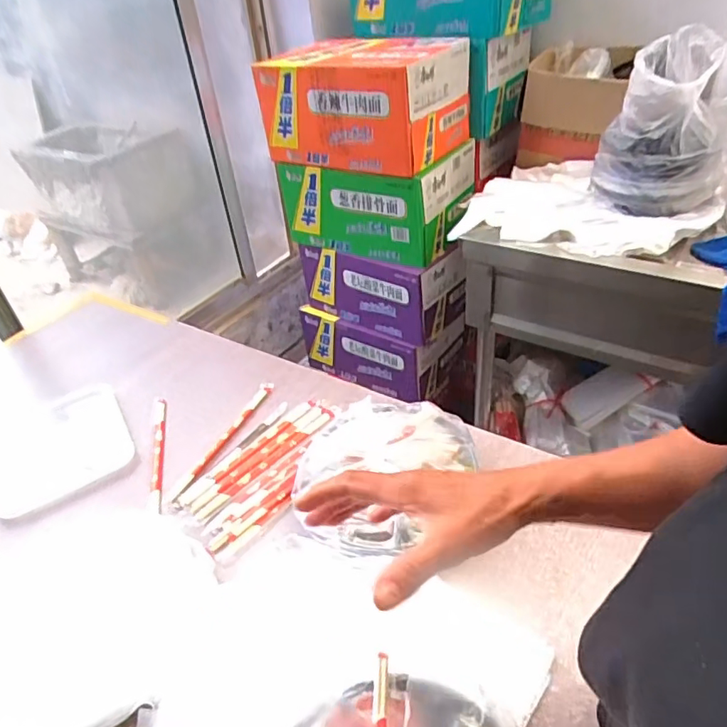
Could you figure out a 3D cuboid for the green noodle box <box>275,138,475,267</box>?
[{"bbox_3d":[0.038,-0.447,1.455,0.452,0.220,0.264,18,46,28],"label":"green noodle box"}]

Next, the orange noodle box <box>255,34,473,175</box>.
[{"bbox_3d":[-0.009,-0.631,1.324,0.440,0.234,0.293,17,45,26],"label":"orange noodle box"}]

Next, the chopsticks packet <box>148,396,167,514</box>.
[{"bbox_3d":[-0.296,0.127,0.791,0.018,0.011,0.226,-13,40,-7],"label":"chopsticks packet"}]

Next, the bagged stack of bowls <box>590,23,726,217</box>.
[{"bbox_3d":[0.594,-0.457,1.090,0.226,0.308,0.188,10,43,20],"label":"bagged stack of bowls"}]

